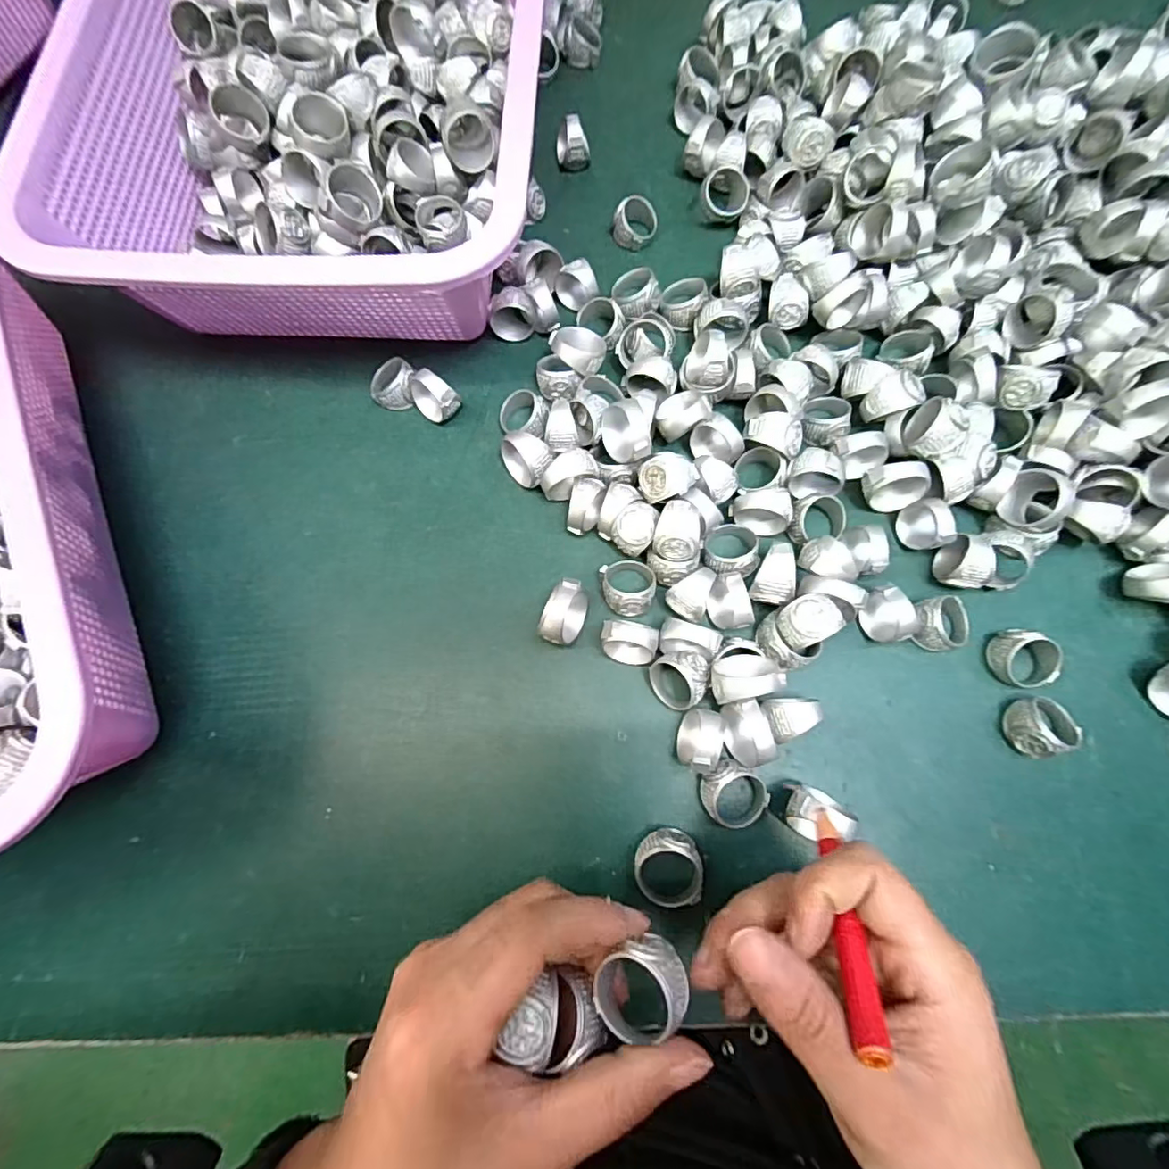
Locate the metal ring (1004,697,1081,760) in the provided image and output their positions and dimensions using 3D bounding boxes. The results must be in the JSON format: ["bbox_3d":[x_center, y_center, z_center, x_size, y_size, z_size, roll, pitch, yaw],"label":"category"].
[{"bbox_3d":[0.194,0.059,0.232,0.025,0.017,0.022,-14,75,-2],"label":"metal ring"}]

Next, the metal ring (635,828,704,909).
[{"bbox_3d":[0.034,0.114,0.222,0.027,0.017,0.028,1,74,2],"label":"metal ring"}]

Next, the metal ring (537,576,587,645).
[{"bbox_3d":[-0.009,0.013,0.247,0.016,0.024,0.028,18,76,6],"label":"metal ring"}]

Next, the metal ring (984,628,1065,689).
[{"bbox_3d":[0.192,0.031,0.240,0.024,0.018,0.025,0,74,2],"label":"metal ring"}]

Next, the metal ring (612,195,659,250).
[{"bbox_3d":[0.028,-0.204,0.311,0.023,0.014,0.025,-8,111,-21],"label":"metal ring"}]

